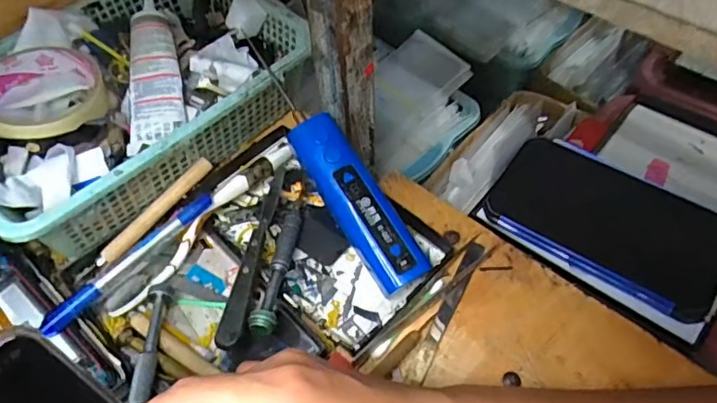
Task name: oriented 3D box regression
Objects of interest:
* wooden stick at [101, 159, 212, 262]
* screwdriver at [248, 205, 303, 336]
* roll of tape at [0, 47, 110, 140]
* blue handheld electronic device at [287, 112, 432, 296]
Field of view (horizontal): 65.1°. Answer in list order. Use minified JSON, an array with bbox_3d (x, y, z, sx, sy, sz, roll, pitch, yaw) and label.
[{"bbox_3d":[-0.150,0.005,0.420,0.014,0.009,0.100,37,75,24],"label":"wooden stick"},{"bbox_3d":[-0.054,0.042,0.384,0.016,0.021,0.106,4,54,6],"label":"screwdriver"},{"bbox_3d":[-0.234,-0.083,0.416,0.085,0.018,0.085,-1,53,2],"label":"roll of tape"},{"bbox_3d":[-0.002,-0.001,0.376,0.032,0.020,0.130,-28,75,-21],"label":"blue handheld electronic device"}]

